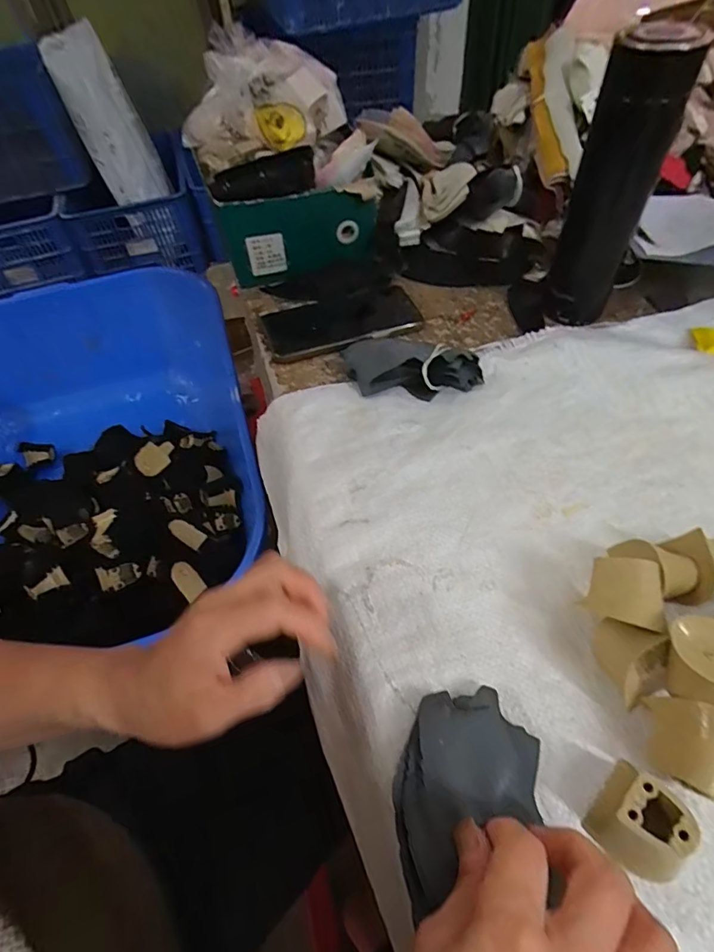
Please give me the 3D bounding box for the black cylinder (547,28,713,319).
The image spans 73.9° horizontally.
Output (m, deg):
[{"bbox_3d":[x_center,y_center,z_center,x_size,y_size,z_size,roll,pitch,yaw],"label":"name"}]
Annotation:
[{"bbox_3d":[0.224,-0.246,0.422,0.062,0.216,0.054,13,56,13],"label":"black cylinder"}]

